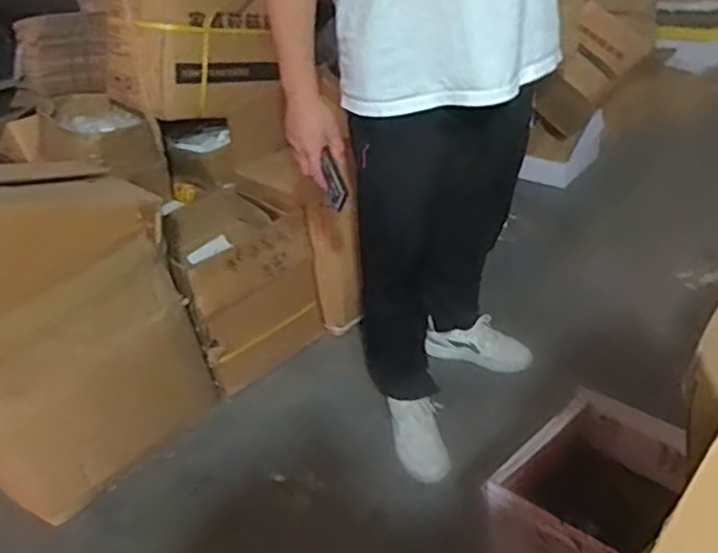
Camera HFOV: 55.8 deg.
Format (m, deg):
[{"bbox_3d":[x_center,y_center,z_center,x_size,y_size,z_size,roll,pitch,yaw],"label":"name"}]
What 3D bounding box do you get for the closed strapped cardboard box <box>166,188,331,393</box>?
[{"bbox_3d":[-0.344,0.023,1.841,0.343,0.390,0.323,-28,40,-26],"label":"closed strapped cardboard box"}]

